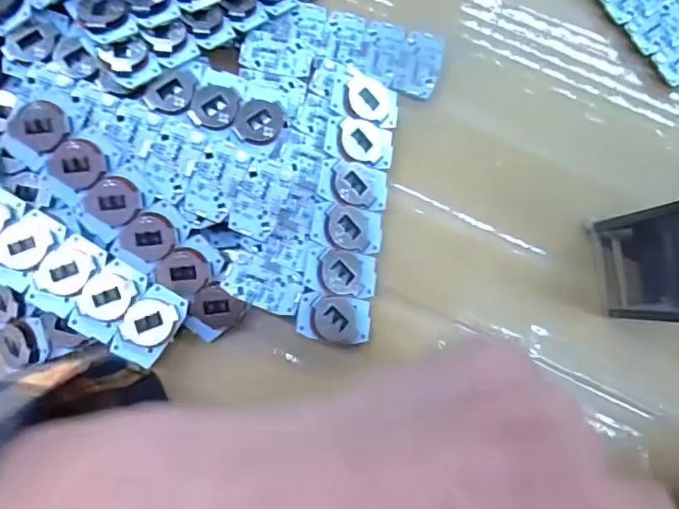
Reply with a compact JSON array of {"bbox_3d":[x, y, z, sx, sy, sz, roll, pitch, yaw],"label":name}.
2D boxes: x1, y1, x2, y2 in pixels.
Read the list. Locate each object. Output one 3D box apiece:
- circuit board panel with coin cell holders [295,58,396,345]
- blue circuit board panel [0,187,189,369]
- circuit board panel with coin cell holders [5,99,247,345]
[{"bbox_3d":[0.005,-0.022,0.207,0.028,0.013,0.113,8,81,1],"label":"circuit board panel with coin cell holders"},{"bbox_3d":[-0.110,0.003,0.187,0.106,0.009,0.028,31,82,4],"label":"blue circuit board panel"},{"bbox_3d":[-0.078,-0.011,0.191,0.027,0.013,0.107,-44,100,-6],"label":"circuit board panel with coin cell holders"}]

